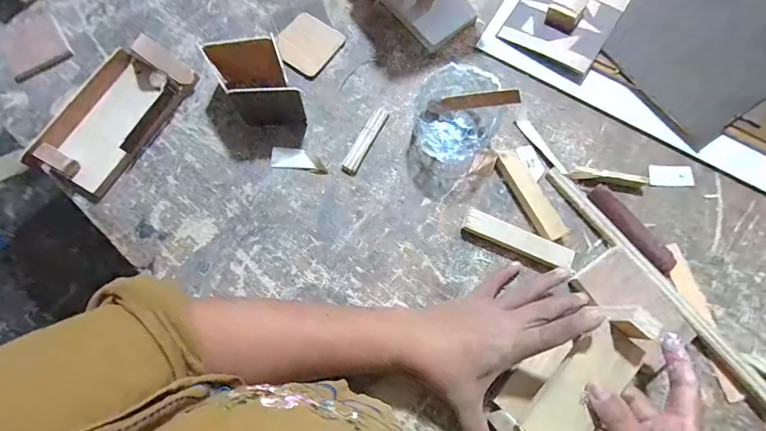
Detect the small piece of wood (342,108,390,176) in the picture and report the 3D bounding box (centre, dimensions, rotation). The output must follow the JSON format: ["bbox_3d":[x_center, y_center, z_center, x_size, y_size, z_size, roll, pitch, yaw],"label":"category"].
[{"bbox_3d":[-0.019,-0.082,0.428,0.018,0.005,0.086,28,76,6],"label":"small piece of wood"}]

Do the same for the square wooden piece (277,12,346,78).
[{"bbox_3d":[-0.089,-0.201,0.455,0.066,0.010,0.071,35,77,8],"label":"square wooden piece"}]

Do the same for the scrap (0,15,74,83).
[{"bbox_3d":[-0.406,-0.198,0.453,0.066,0.015,0.064,-36,78,-10],"label":"scrap"}]

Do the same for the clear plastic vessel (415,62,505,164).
[{"bbox_3d":[0.079,-0.106,0.411,0.091,0.058,0.081,22,75,5],"label":"clear plastic vessel"}]

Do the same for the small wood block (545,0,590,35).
[{"bbox_3d":[0.214,-0.238,0.454,0.038,0.023,0.033,33,77,8],"label":"small wood block"}]

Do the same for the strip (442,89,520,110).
[{"bbox_3d":[0.096,-0.117,0.397,0.004,0.090,0.015,-39,122,-35],"label":"strip"}]

